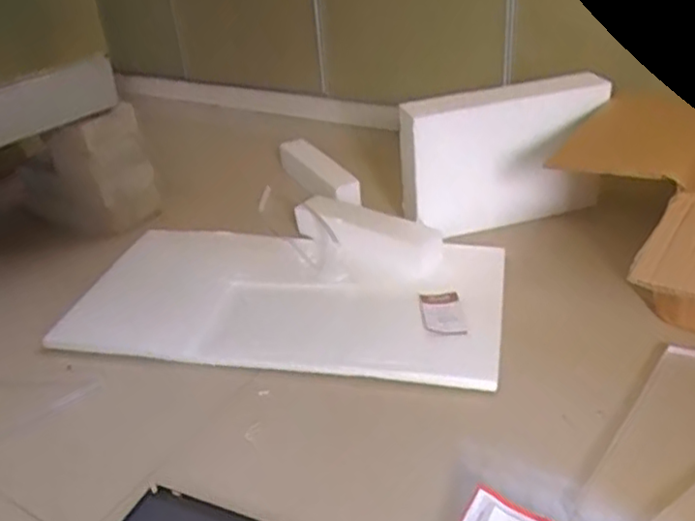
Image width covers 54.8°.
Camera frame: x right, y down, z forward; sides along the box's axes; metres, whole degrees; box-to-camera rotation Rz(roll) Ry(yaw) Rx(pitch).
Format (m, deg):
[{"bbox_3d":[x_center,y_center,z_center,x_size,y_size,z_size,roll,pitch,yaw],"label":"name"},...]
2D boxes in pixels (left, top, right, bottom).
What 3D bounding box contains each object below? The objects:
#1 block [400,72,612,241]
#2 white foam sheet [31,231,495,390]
[{"bbox_3d":[0.233,-0.150,1.001,0.313,0.214,0.058,-11,28,-10],"label":"block"},{"bbox_3d":[-0.083,0.047,0.891,0.559,0.016,0.275,2,34,13],"label":"white foam sheet"}]

